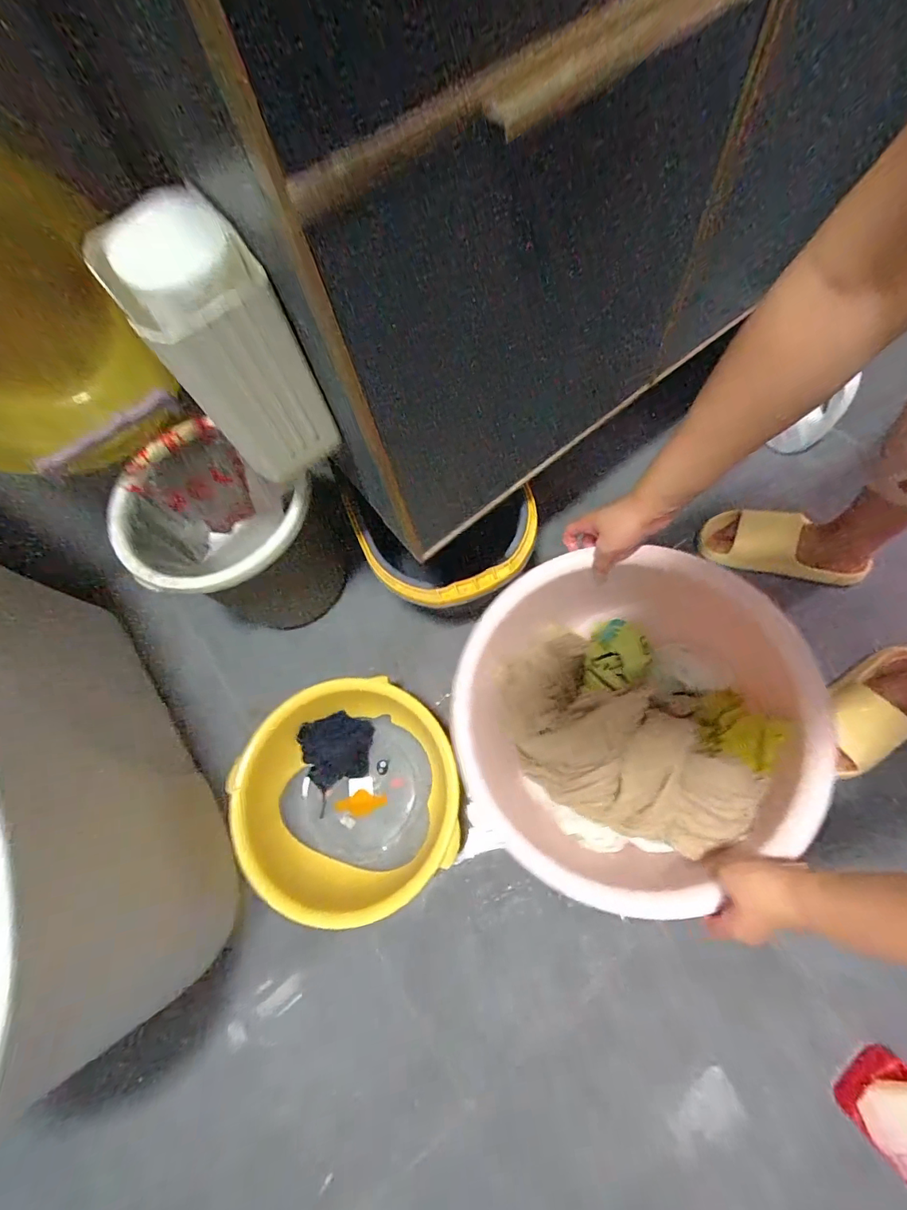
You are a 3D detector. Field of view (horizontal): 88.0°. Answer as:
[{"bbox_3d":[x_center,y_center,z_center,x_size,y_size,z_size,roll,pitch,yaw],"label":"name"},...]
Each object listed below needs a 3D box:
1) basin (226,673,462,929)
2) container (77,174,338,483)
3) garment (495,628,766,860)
[{"bbox_3d":[-0.134,0.264,0.662,0.274,0.120,0.284,-2,68,5],"label":"basin"},{"bbox_3d":[-0.189,-0.211,0.384,0.094,0.177,0.137,-35,69,-8],"label":"container"},{"bbox_3d":[0.170,0.150,0.546,0.168,0.091,0.302,-40,47,-14],"label":"garment"}]

